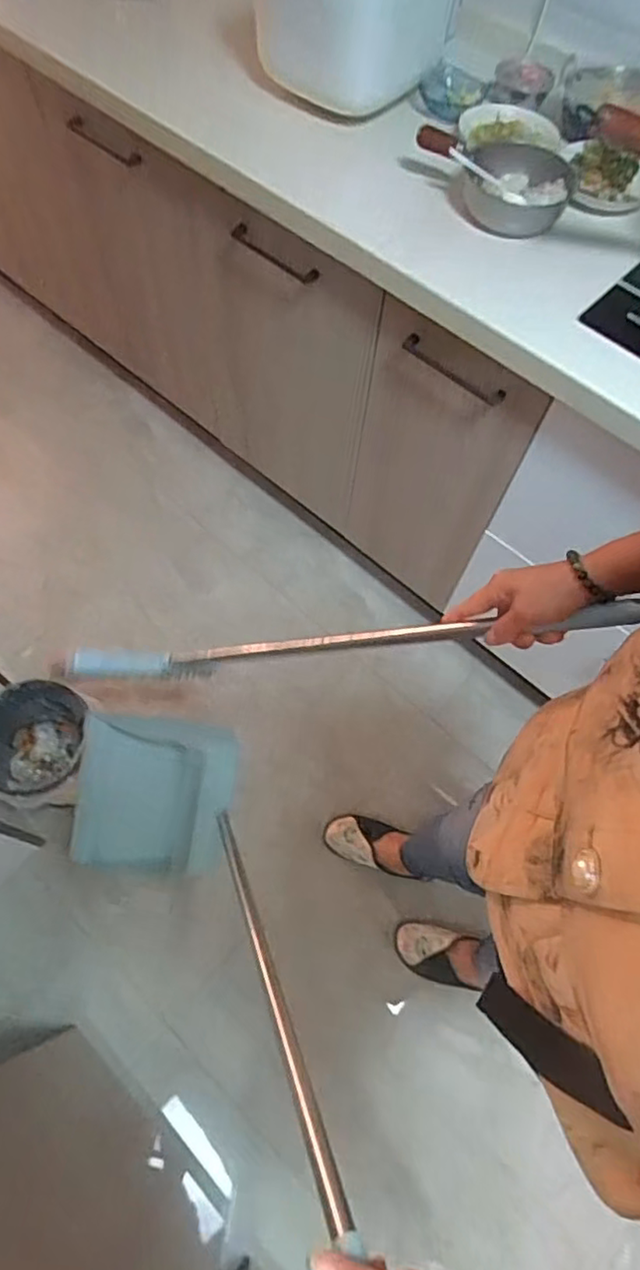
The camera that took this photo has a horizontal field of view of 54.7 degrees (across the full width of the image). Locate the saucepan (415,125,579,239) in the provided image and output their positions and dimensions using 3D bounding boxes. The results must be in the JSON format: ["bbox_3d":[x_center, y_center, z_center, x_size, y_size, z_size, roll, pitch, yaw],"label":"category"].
[{"bbox_3d":[0.250,-0.664,0.897,0.230,0.068,0.146,23,65,7],"label":"saucepan"}]

